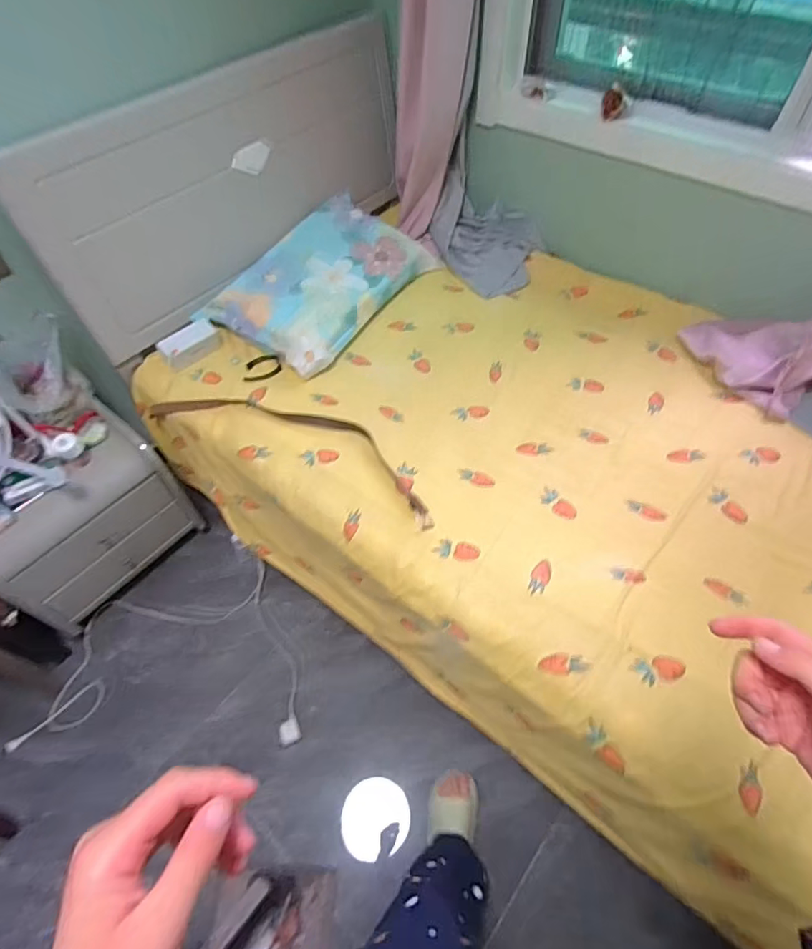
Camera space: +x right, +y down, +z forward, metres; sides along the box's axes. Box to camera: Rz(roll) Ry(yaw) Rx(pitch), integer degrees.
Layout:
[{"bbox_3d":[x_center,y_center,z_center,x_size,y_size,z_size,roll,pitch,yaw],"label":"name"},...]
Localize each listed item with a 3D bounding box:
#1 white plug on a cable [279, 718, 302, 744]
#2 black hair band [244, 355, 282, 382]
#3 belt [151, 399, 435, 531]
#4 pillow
[{"bbox_3d":[-0.299,0.663,1.294,0.050,0.032,0.054,-17,56,-10],"label":"white plug on a cable"},{"bbox_3d":[-0.383,-0.286,1.350,0.097,0.010,0.098,-4,55,-1],"label":"black hair band"},{"bbox_3d":[-0.272,-0.101,1.229,0.829,0.067,0.185,23,69,14],"label":"belt"},{"bbox_3d":[-0.232,-0.584,1.464,0.392,0.139,0.615,30,61,21],"label":"pillow"}]

